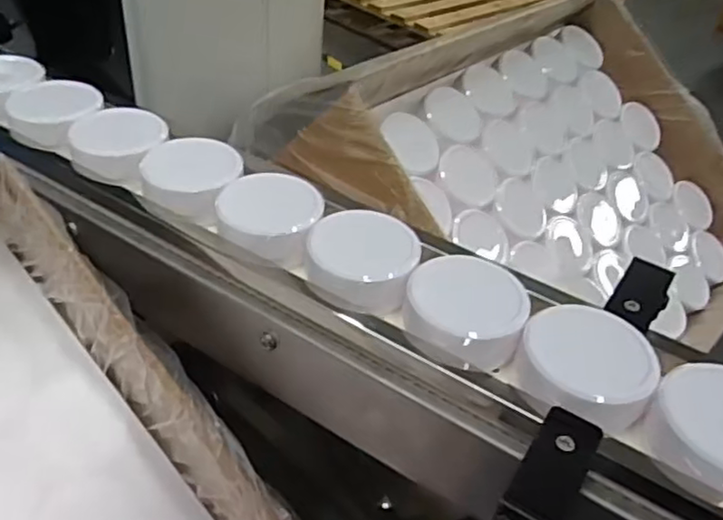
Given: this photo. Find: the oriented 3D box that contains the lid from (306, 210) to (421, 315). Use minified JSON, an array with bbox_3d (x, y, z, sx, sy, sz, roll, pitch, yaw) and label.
[{"bbox_3d":[0.003,0.000,0.460,0.080,0.027,0.075,6,38,-1],"label":"lid"}]

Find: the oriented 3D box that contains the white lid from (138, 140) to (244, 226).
[{"bbox_3d":[-0.129,-0.064,0.506,0.070,0.028,0.069,4,38,-3],"label":"white lid"}]

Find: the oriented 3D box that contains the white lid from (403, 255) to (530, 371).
[{"bbox_3d":[0.070,0.032,0.428,0.083,0.033,0.072,13,39,7],"label":"white lid"}]

